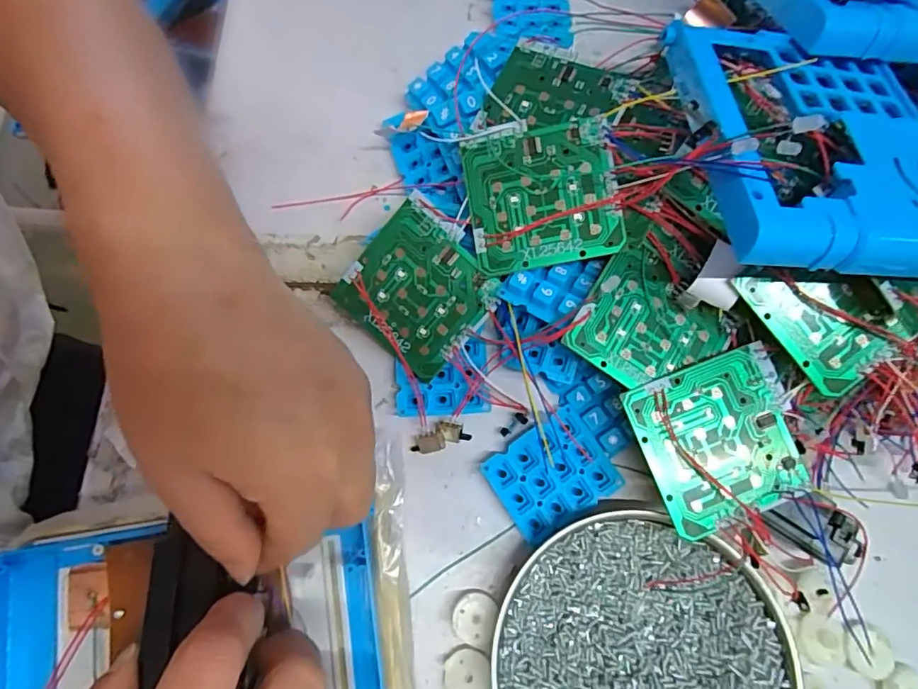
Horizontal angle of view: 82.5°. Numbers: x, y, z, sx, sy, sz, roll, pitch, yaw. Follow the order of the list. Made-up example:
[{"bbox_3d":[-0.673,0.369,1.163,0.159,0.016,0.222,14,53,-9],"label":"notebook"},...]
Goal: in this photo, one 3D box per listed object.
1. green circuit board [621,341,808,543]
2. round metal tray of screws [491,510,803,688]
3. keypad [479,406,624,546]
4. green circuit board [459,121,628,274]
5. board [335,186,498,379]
[{"bbox_3d":[0.122,0.045,0.245,0.070,0.004,0.071,-20,83,-3],"label":"green circuit board"},{"bbox_3d":[0.085,0.152,0.245,0.132,0.018,0.130,0,75,0],"label":"round metal tray of screws"},{"bbox_3d":[0.048,0.068,0.274,0.059,0.005,0.049,-33,77,-8],"label":"keypad"},{"bbox_3d":[0.040,-0.074,0.260,0.070,0.004,0.071,-9,87,12],"label":"green circuit board"},{"bbox_3d":[-0.021,-0.029,0.278,0.070,0.004,0.072,41,100,0],"label":"board"}]

